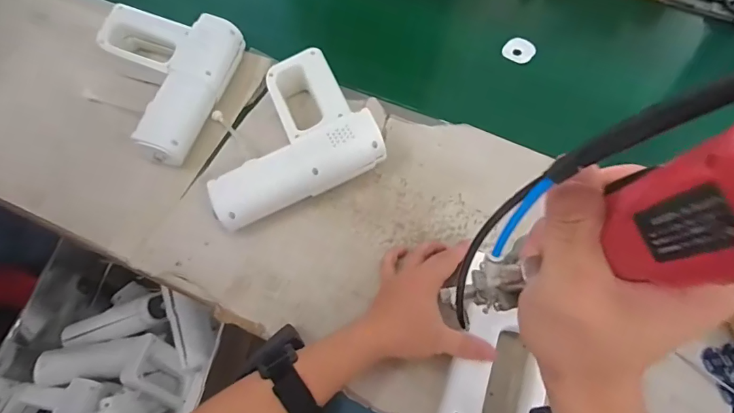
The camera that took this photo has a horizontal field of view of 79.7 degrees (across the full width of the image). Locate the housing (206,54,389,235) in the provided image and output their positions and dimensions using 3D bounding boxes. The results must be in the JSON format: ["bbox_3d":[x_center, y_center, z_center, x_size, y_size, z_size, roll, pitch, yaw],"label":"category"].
[{"bbox_3d":[-0.106,-0.088,0.556,0.209,0.069,0.181,-23,65,-11],"label":"housing"}]

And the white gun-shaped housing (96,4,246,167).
[{"bbox_3d":[-0.288,-0.183,0.600,0.185,0.062,0.225,19,64,10],"label":"white gun-shaped housing"}]

